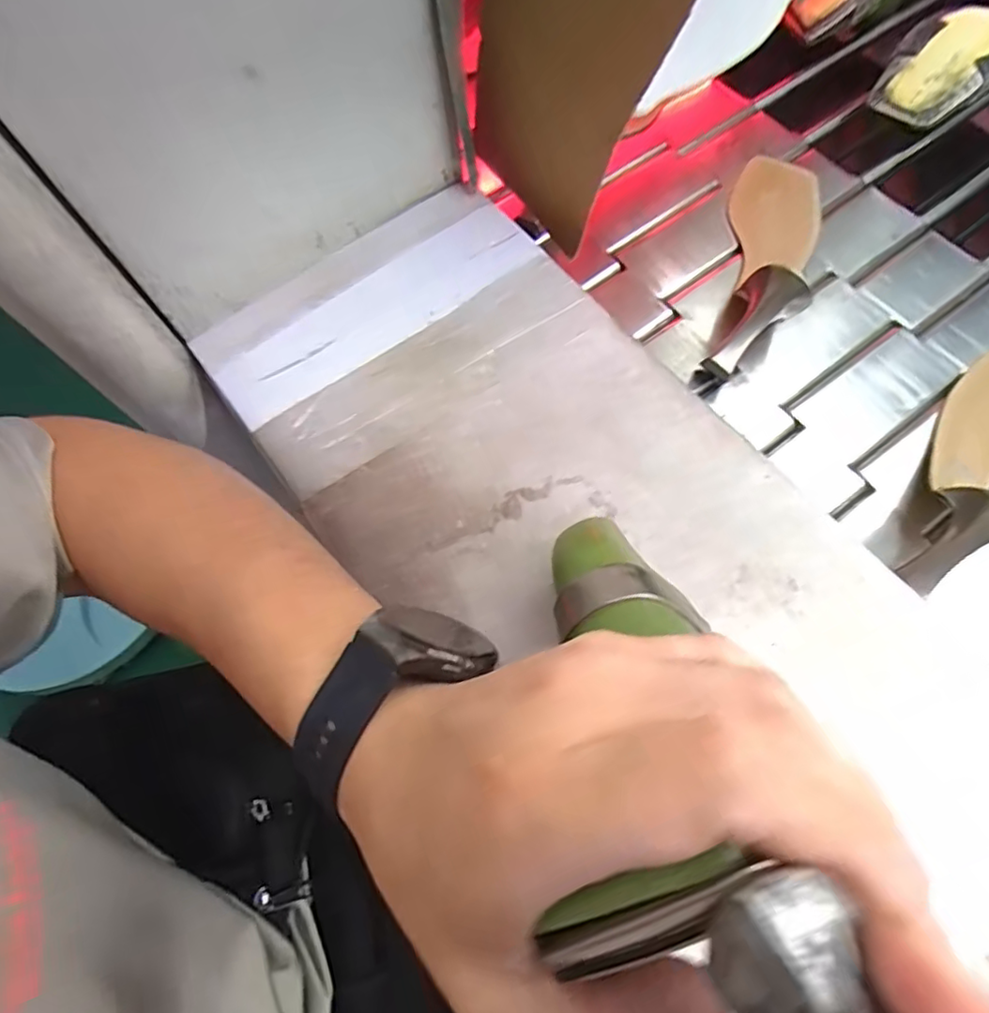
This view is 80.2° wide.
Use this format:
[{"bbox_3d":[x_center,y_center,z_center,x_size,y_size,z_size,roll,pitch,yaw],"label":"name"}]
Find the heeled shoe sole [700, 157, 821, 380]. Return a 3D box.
[{"bbox_3d":[0.211,-0.200,0.453,0.072,0.058,0.224,20,70,9],"label":"heeled shoe sole"}]

